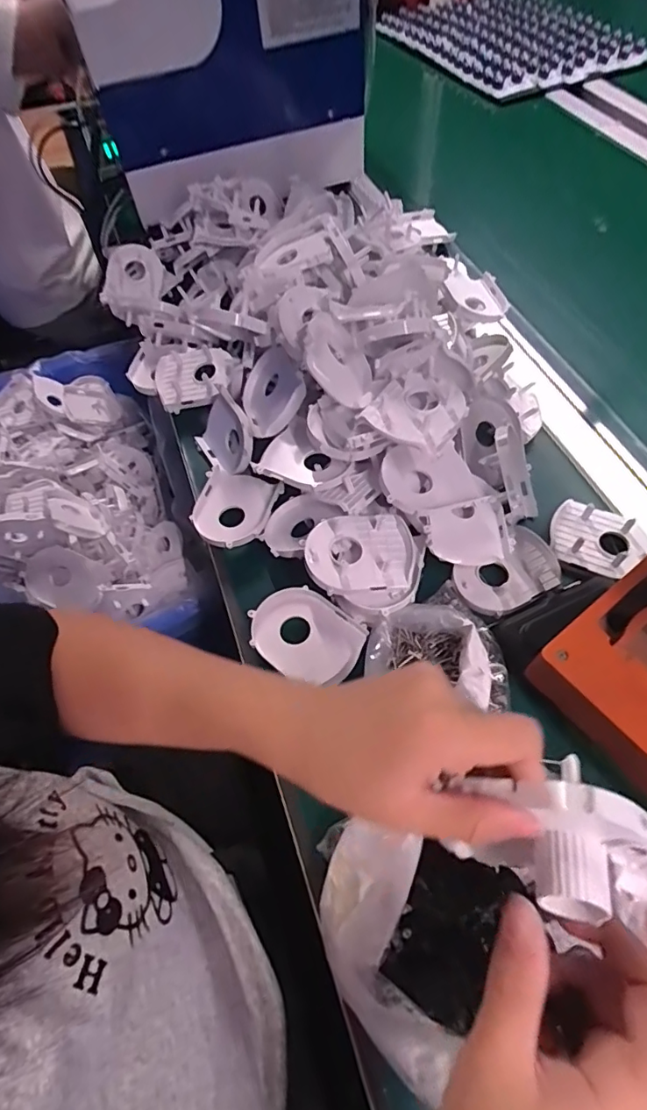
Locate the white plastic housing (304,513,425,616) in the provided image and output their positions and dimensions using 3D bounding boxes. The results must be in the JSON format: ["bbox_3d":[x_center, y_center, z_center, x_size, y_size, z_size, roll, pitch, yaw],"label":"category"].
[{"bbox_3d":[0.033,0.004,0.405,0.087,0.034,0.077,12,61,11],"label":"white plastic housing"}]

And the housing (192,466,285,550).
[{"bbox_3d":[-0.081,-0.039,0.459,0.070,0.019,0.075,17,62,13],"label":"housing"}]

